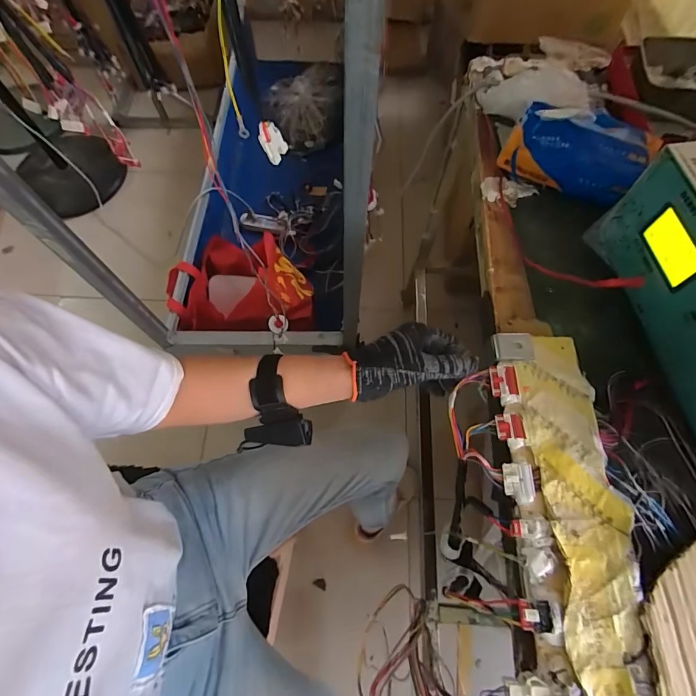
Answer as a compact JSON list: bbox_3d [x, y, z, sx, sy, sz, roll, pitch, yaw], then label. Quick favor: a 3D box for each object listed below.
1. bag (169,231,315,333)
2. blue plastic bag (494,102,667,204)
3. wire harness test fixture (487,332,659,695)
[{"bbox_3d":[-0.272,-0.184,1.017,0.349,0.175,0.318,9,67,4],"label":"bag"},{"bbox_3d":[0.290,-0.253,0.491,0.164,0.057,0.097,27,69,11],"label":"blue plastic bag"},{"bbox_3d":[0.173,0.297,0.277,0.121,0.047,0.671,2,65,1],"label":"wire harness test fixture"}]

